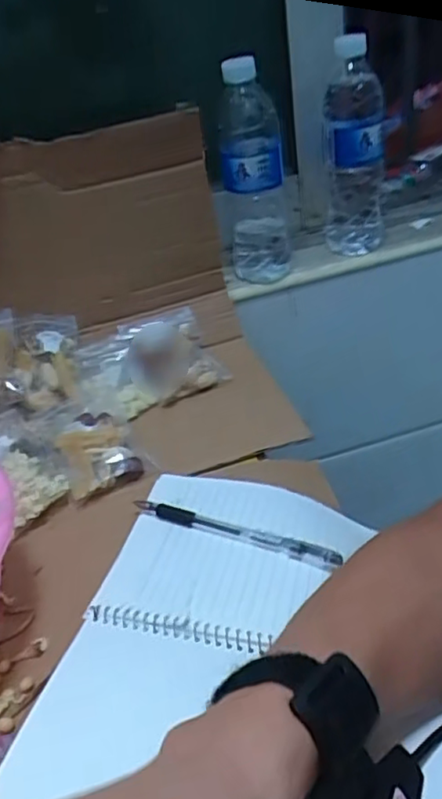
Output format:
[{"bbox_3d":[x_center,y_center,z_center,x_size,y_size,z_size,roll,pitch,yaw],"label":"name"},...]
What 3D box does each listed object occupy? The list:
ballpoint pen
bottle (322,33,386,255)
[{"bbox_3d":[0.007,0.092,0.445,0.153,0.009,0.015,11,37,24],"label":"ballpoint pen"},{"bbox_3d":[0.146,-0.268,0.685,0.064,0.213,0.059,-1,33,14],"label":"bottle"}]

